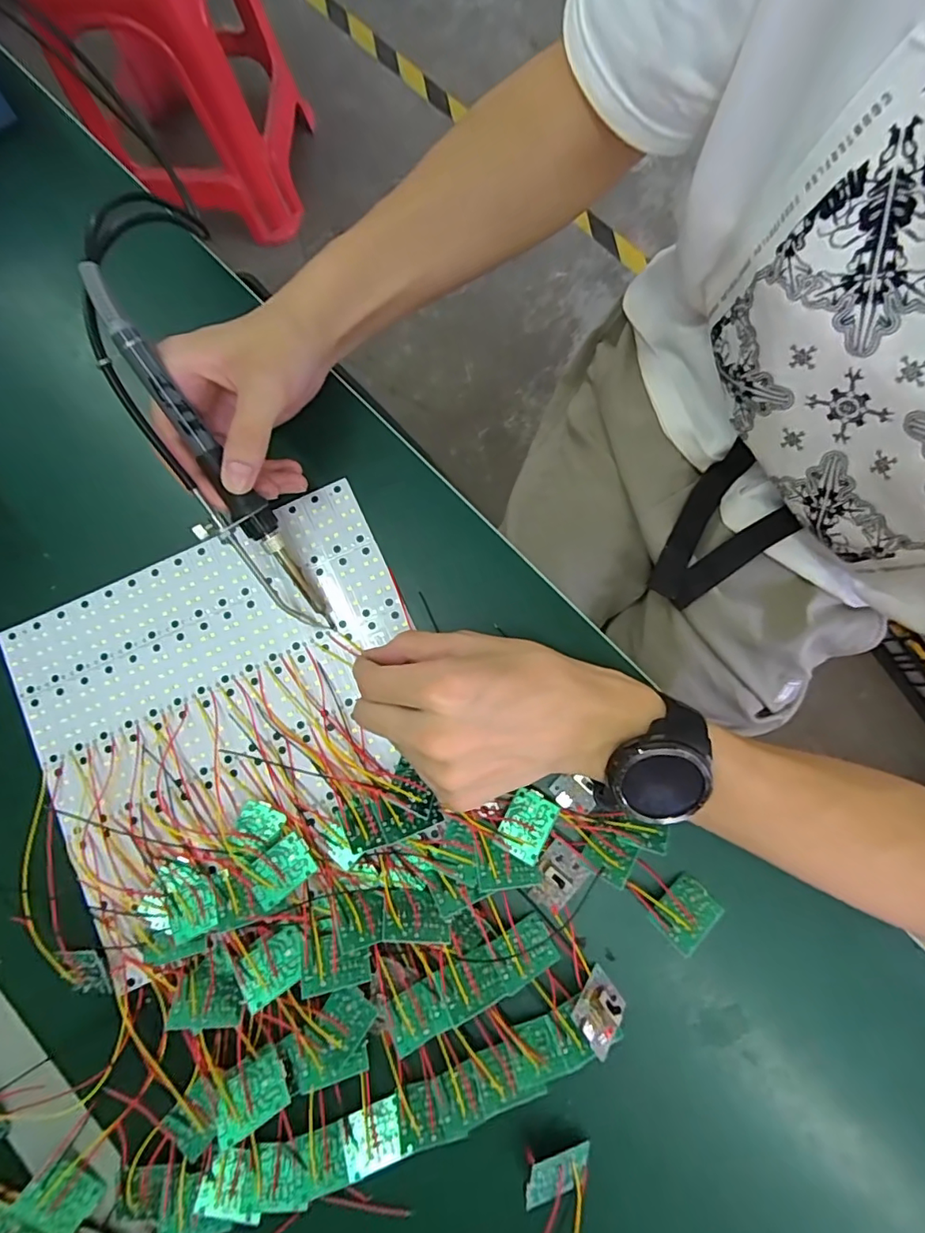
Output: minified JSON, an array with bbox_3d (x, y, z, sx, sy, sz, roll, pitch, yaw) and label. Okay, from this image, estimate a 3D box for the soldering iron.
[{"bbox_3d":[-0.139,-0.076,0.294,0.036,0.025,0.210,-30,111,-6],"label":"soldering iron"}]

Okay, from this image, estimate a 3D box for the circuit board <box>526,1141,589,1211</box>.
[{"bbox_3d":[0.049,0.285,0.273,0.035,0.004,0.022,2,89,-23],"label":"circuit board"}]

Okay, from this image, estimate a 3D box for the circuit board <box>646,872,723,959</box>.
[{"bbox_3d":[0.122,0.161,0.292,0.036,0.005,0.026,-32,52,-24],"label":"circuit board"}]

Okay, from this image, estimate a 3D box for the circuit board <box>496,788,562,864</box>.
[{"bbox_3d":[0.036,0.117,0.301,0.026,0.006,0.035,26,84,6],"label":"circuit board"}]

